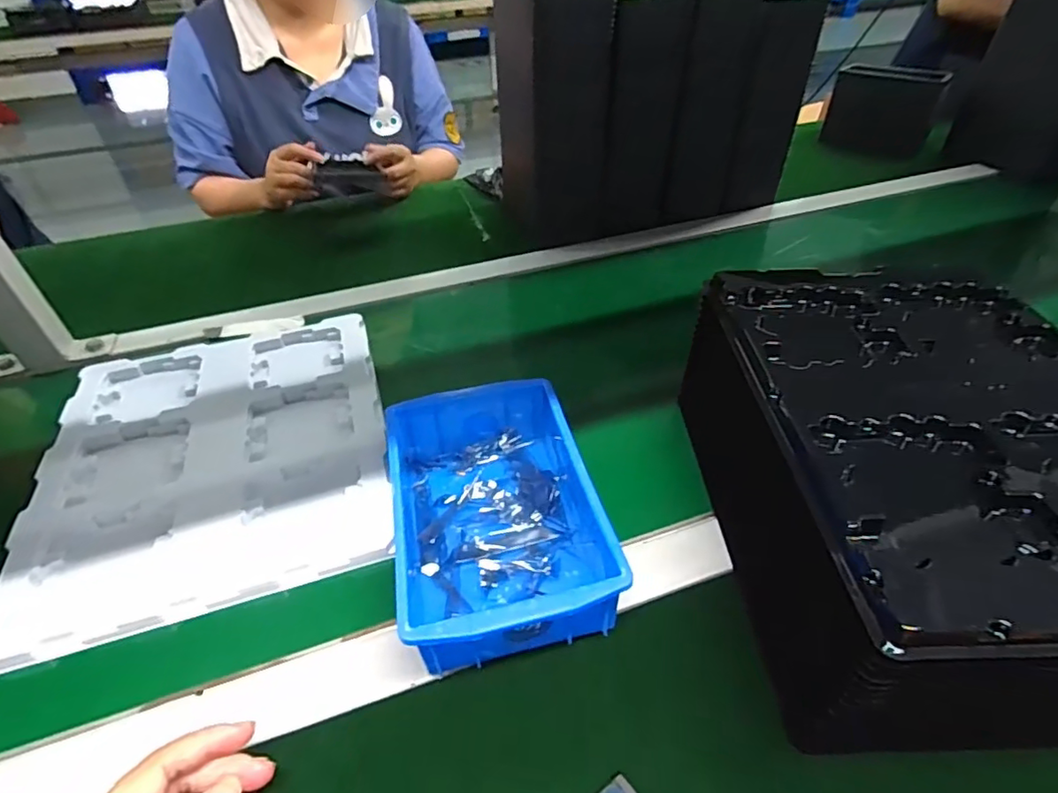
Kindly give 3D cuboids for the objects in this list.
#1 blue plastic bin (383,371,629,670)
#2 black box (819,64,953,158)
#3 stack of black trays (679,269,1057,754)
[{"bbox_3d":[-0.025,0.079,0.391,0.128,0.065,0.197,-10,42,-9],"label":"blue plastic bin"},{"bbox_3d":[0.629,-0.511,0.996,0.170,0.122,0.053,25,48,27],"label":"black box"},{"bbox_3d":[0.242,0.049,0.364,0.208,0.134,0.279,-2,41,0],"label":"stack of black trays"}]

